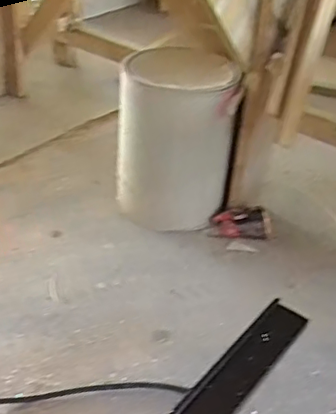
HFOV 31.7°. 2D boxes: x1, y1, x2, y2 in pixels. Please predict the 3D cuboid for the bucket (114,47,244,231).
[{"bbox_3d":[0.011,-0.108,0.910,0.166,0.222,0.179,6,36,-1],"label":"bucket"}]

